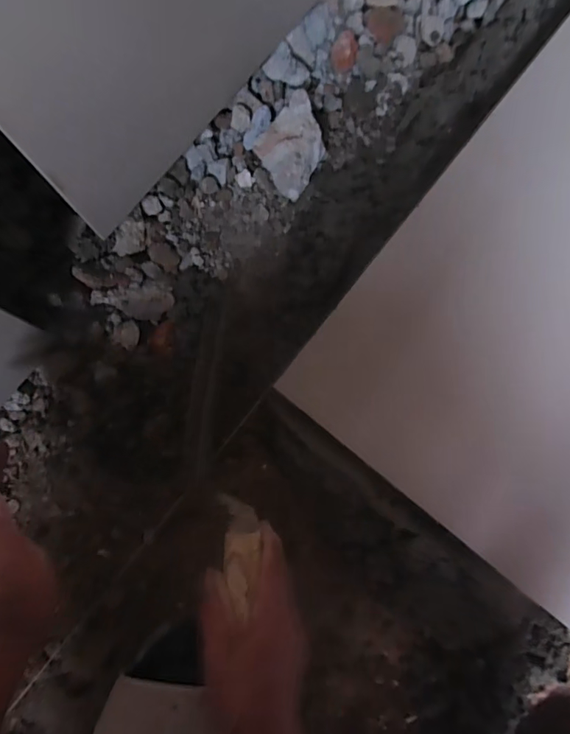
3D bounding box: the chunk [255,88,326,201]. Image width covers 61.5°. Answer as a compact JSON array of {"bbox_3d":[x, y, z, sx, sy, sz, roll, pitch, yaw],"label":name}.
[{"bbox_3d":[0.010,-0.197,0.429,0.057,0.043,0.073,39,85,-8],"label":"chunk"}]

